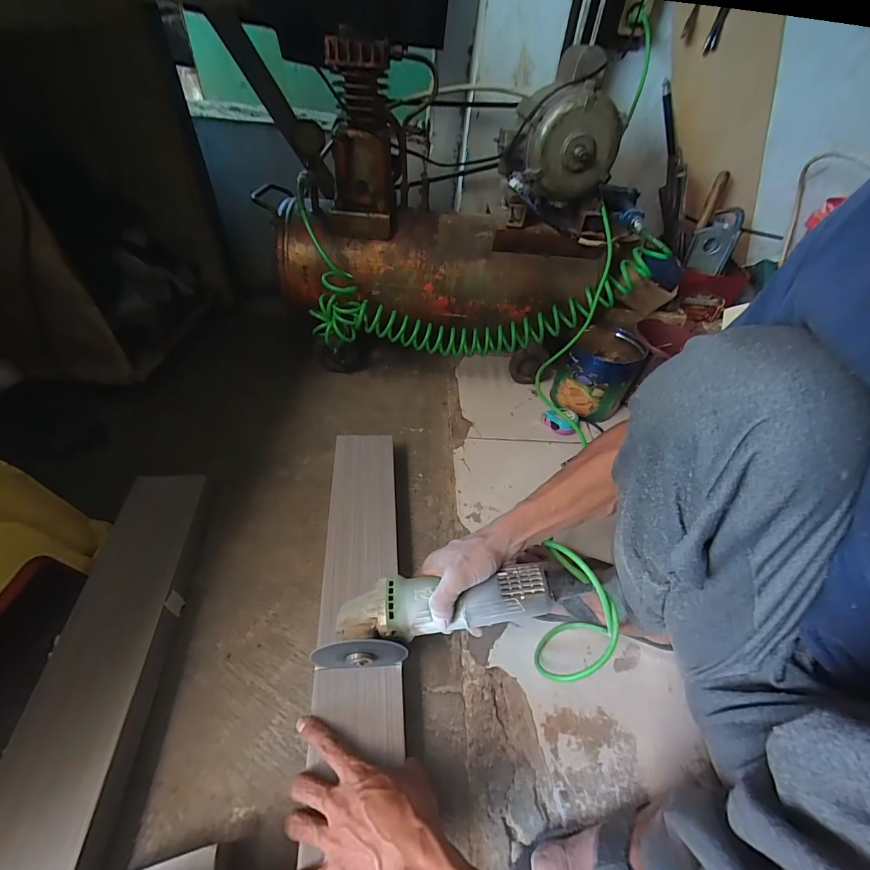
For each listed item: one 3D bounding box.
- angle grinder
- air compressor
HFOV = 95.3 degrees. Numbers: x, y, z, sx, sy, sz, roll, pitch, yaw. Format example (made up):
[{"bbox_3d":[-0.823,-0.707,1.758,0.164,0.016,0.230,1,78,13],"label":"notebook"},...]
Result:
[{"bbox_3d":[0.000,0.201,0.454,0.257,0.074,0.074,-12,48,0],"label":"angle grinder"},{"bbox_3d":[0.055,-0.429,0.759,0.701,0.411,0.307,-2,45,-10],"label":"air compressor"}]

